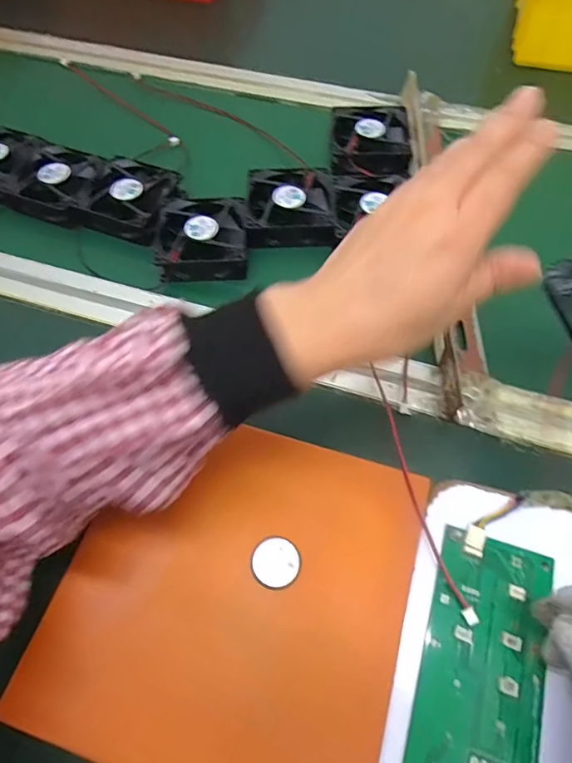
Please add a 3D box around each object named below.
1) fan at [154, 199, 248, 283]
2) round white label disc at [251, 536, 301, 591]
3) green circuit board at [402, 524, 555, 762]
[{"bbox_3d":[-0.075,-0.133,0.431,0.080,0.025,0.086,-1,60,1],"label":"fan"},{"bbox_3d":[-0.006,0.110,0.287,0.029,0.004,0.029,-1,60,1],"label":"round white label disc"},{"bbox_3d":[0.110,0.155,0.262,0.065,0.008,0.134,15,65,9],"label":"green circuit board"}]

